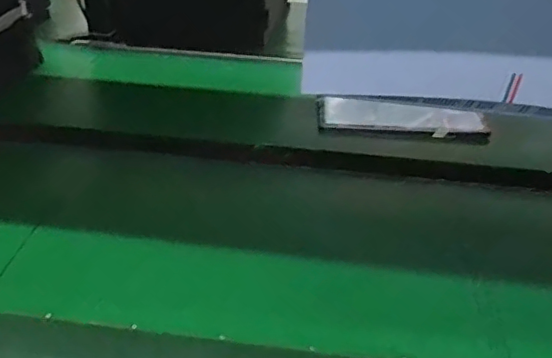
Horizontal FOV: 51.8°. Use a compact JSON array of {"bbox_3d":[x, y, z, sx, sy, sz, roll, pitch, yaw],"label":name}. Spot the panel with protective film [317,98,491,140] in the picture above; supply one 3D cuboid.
[{"bbox_3d":[0.190,-0.098,0.856,0.248,0.025,0.065,6,35,4],"label":"panel with protective film"}]

